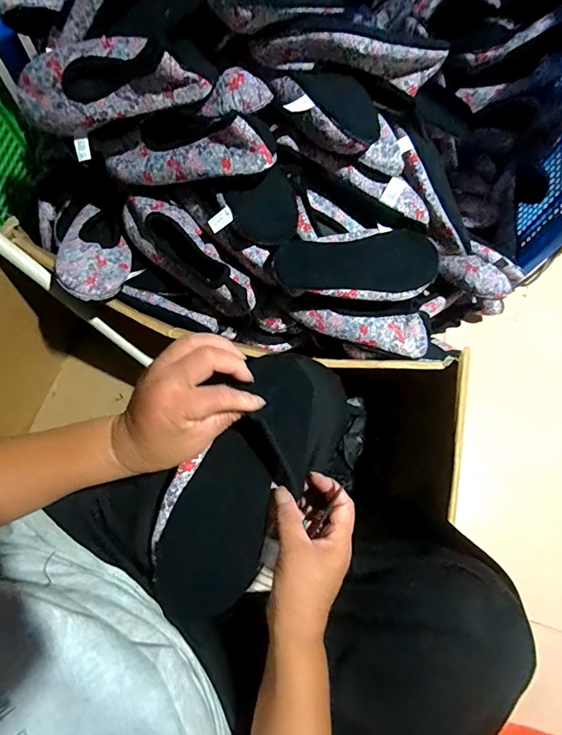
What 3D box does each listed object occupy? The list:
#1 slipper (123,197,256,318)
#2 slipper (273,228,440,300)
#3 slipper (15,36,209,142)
[{"bbox_3d":[-0.138,-0.166,0.599,0.081,0.077,0.248,-43,79,-14],"label":"slipper"},{"bbox_3d":[0.109,-0.143,0.595,0.249,0.055,0.097,-4,85,-16],"label":"slipper"},{"bbox_3d":[-0.212,-0.344,0.503,0.246,0.064,0.087,4,71,15],"label":"slipper"}]

